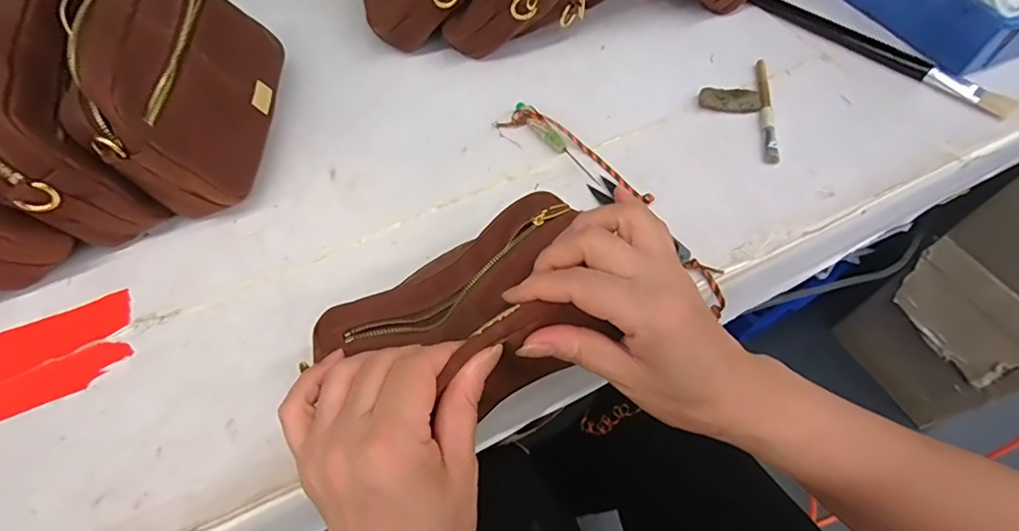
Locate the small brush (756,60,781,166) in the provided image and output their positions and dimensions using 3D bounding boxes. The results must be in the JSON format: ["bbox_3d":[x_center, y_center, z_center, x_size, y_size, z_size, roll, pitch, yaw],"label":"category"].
[{"bbox_3d":[0.231,-0.143,0.481,0.014,0.009,0.132,8,57,7],"label":"small brush"}]

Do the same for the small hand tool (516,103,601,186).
[{"bbox_3d":[0.039,-0.107,0.459,0.014,0.011,0.112,-31,61,-17],"label":"small hand tool"}]

